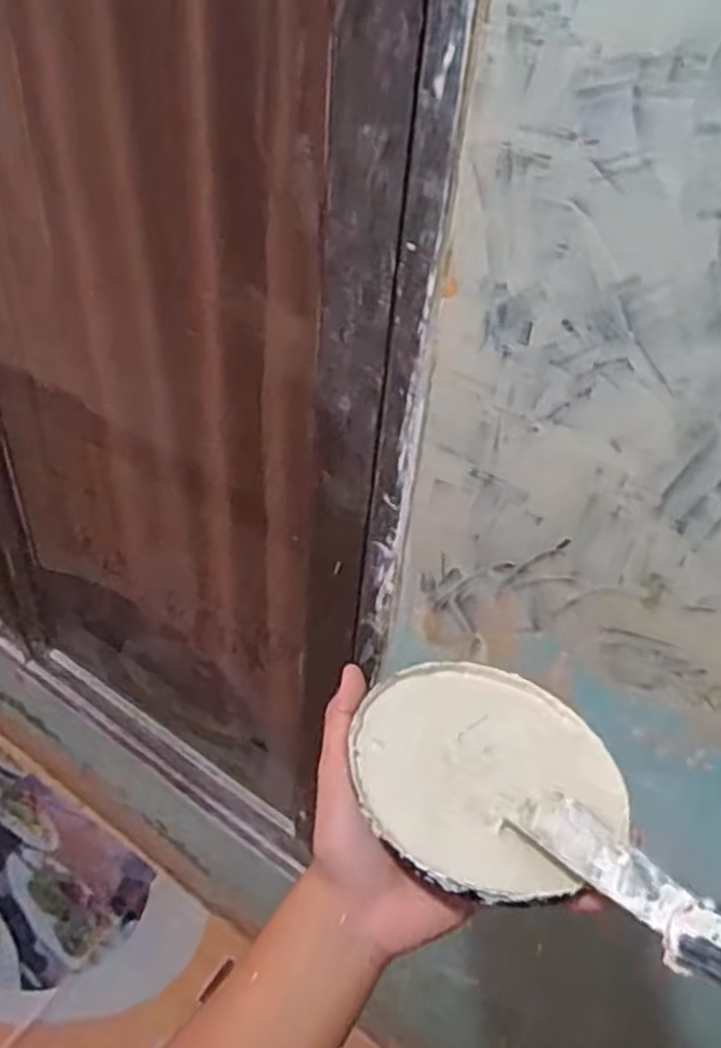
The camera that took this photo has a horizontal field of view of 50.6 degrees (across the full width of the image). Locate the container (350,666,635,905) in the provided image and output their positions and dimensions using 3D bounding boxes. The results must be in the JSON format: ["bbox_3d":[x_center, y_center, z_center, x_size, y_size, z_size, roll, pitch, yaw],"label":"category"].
[{"bbox_3d":[0.067,0.130,0.412,0.139,0.023,0.144,35,48,31],"label":"container"}]

